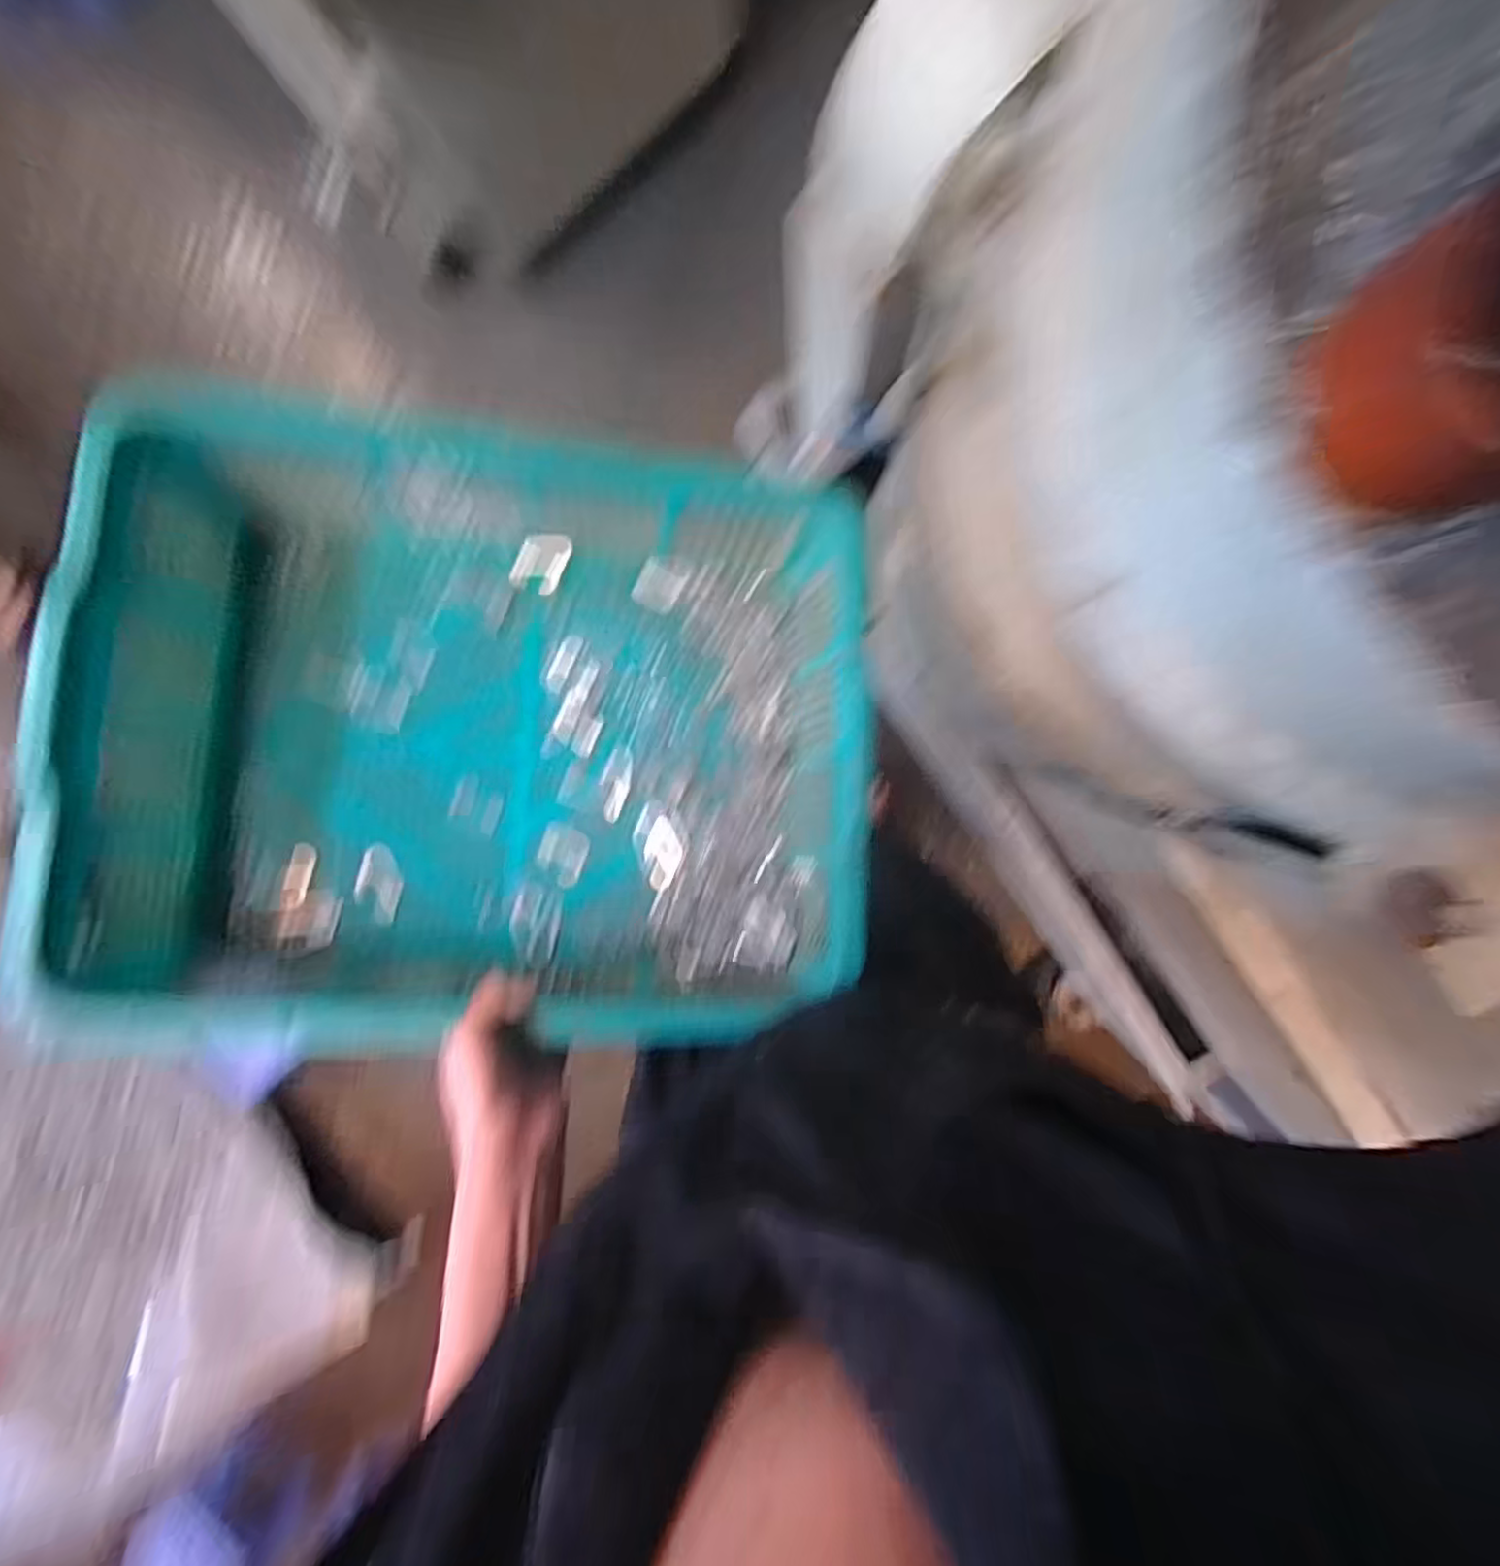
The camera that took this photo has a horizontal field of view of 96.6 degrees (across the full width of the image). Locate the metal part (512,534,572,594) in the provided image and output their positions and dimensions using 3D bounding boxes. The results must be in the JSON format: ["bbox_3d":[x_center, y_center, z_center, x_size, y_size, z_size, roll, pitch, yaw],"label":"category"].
[{"bbox_3d":[-0.168,-0.179,0.540,0.035,0.009,0.050,27,99,2],"label":"metal part"}]

